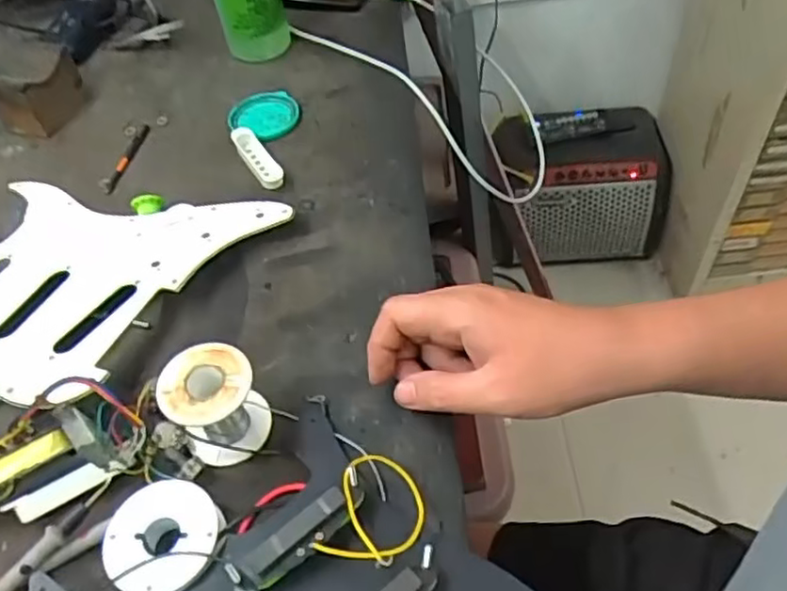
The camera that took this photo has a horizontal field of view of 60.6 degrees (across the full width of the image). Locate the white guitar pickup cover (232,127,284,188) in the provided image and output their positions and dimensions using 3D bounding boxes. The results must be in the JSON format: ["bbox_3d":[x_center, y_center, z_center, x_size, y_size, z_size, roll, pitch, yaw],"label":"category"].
[{"bbox_3d":[-0.114,-0.117,0.570,0.020,0.020,0.071,-25,52,-18],"label":"white guitar pickup cover"}]

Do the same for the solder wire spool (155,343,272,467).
[{"bbox_3d":[-0.105,0.065,0.402,0.053,0.053,0.051,-25,54,-13],"label":"solder wire spool"}]

